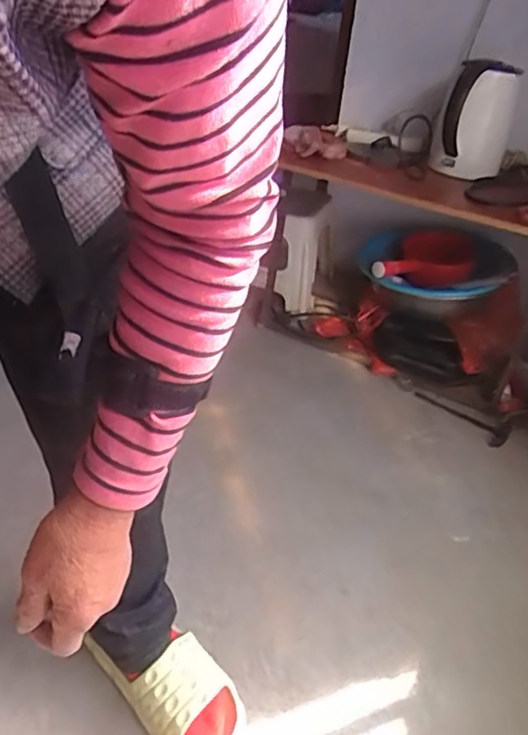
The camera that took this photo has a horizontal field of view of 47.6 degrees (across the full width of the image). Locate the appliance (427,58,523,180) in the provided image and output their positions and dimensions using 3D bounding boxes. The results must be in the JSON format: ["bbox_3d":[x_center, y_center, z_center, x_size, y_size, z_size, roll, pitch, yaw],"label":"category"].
[{"bbox_3d":[0.441,-0.517,1.252,0.148,0.204,0.101,18,36,16],"label":"appliance"}]

